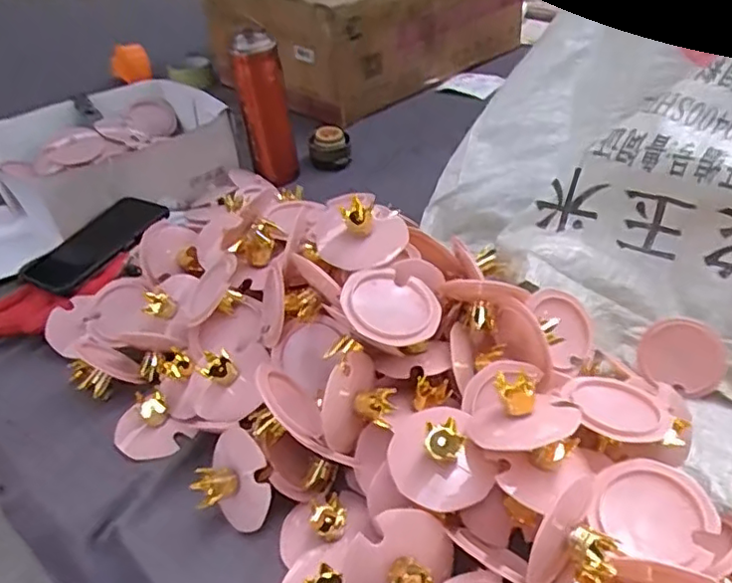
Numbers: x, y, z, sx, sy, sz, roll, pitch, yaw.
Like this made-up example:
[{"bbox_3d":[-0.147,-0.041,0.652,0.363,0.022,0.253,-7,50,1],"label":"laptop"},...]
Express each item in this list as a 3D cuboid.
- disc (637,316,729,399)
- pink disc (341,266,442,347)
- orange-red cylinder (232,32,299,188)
[{"bbox_3d":[0.288,0.059,0.558,0.070,0.066,0.007,18,12,24],"label":"disc"},{"bbox_3d":[0.016,0.011,0.473,0.074,0.015,0.071,8,43,-8],"label":"pink disc"},{"bbox_3d":[-0.146,-0.265,0.887,0.066,0.206,0.054,-10,39,-5],"label":"orange-red cylinder"}]

